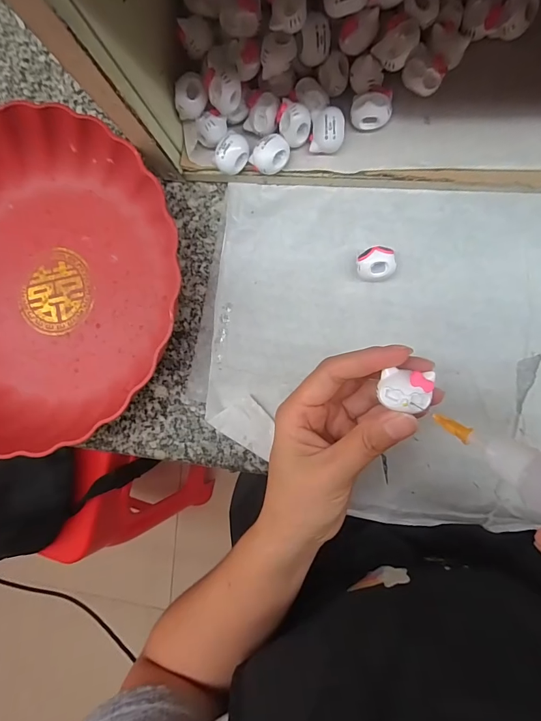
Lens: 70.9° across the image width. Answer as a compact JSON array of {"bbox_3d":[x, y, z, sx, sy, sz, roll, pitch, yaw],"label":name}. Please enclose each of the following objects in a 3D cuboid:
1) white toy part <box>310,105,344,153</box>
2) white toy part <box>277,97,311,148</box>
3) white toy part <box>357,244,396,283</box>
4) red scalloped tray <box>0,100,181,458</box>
[{"bbox_3d":[0.038,-0.150,0.249,0.021,0.020,0.023,8,91,9],"label":"white toy part"},{"bbox_3d":[0.015,-0.154,0.247,0.021,0.018,0.021,-2,90,9],"label":"white toy part"},{"bbox_3d":[0.071,-0.064,0.259,0.024,0.019,0.021,-7,89,9],"label":"white toy part"},{"bbox_3d":[-0.188,-0.060,0.290,0.217,0.048,0.234,24,92,9],"label":"red scalloped tray"}]

